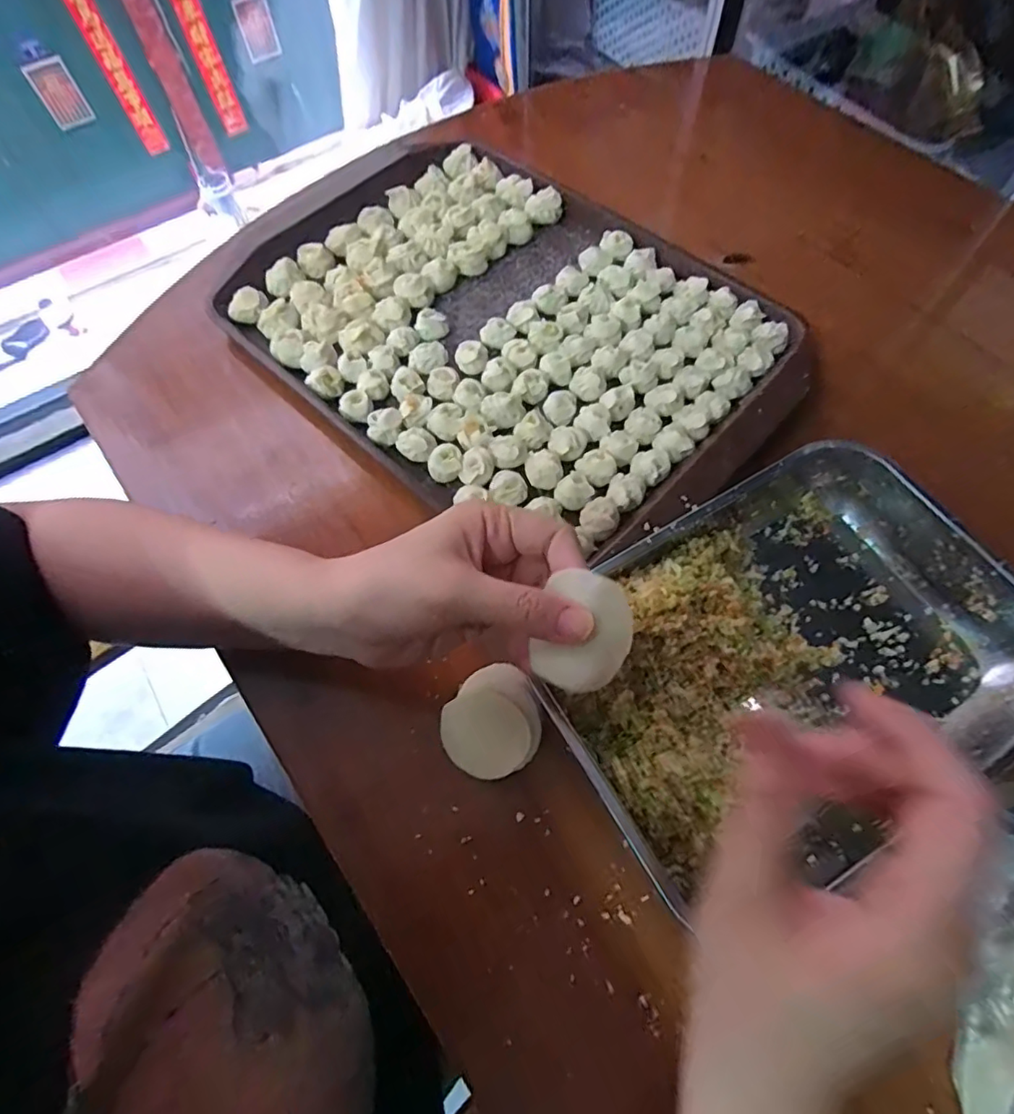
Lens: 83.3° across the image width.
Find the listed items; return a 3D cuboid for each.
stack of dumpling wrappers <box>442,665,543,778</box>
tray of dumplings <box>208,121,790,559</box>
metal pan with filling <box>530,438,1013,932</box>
[{"bbox_3d":[-0.010,0.090,0.315,0.051,0.023,0.058,-17,66,-6],"label":"stack of dumpling wrappers"},{"bbox_3d":[-0.004,-0.185,0.434,0.396,0.031,0.280,41,73,17],"label":"tray of dumplings"},{"bbox_3d":[0.150,0.051,0.313,0.249,0.044,0.177,-27,67,-11],"label":"metal pan with filling"}]

